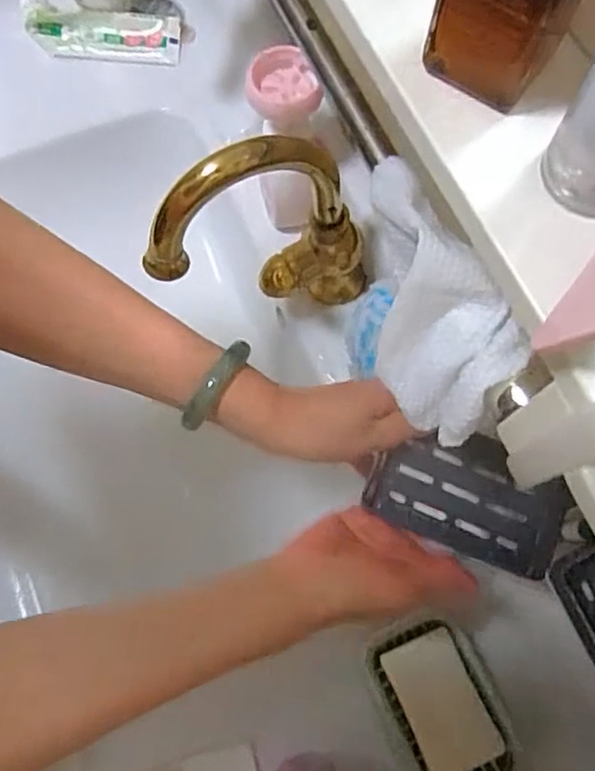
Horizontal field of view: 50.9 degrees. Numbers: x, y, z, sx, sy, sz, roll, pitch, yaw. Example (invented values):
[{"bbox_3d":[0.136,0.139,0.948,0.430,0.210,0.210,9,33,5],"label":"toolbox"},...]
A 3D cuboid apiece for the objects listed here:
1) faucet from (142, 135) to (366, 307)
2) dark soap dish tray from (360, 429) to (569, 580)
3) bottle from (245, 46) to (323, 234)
[{"bbox_3d":[-0.023,-0.113,0.523,0.189,0.225,0.048,-15,74,-5],"label":"faucet"},{"bbox_3d":[0.117,0.075,0.429,0.129,0.017,0.078,19,74,5],"label":"dark soap dish tray"},{"bbox_3d":[-0.010,-0.223,0.587,0.068,0.158,0.074,11,73,3],"label":"bottle"}]

